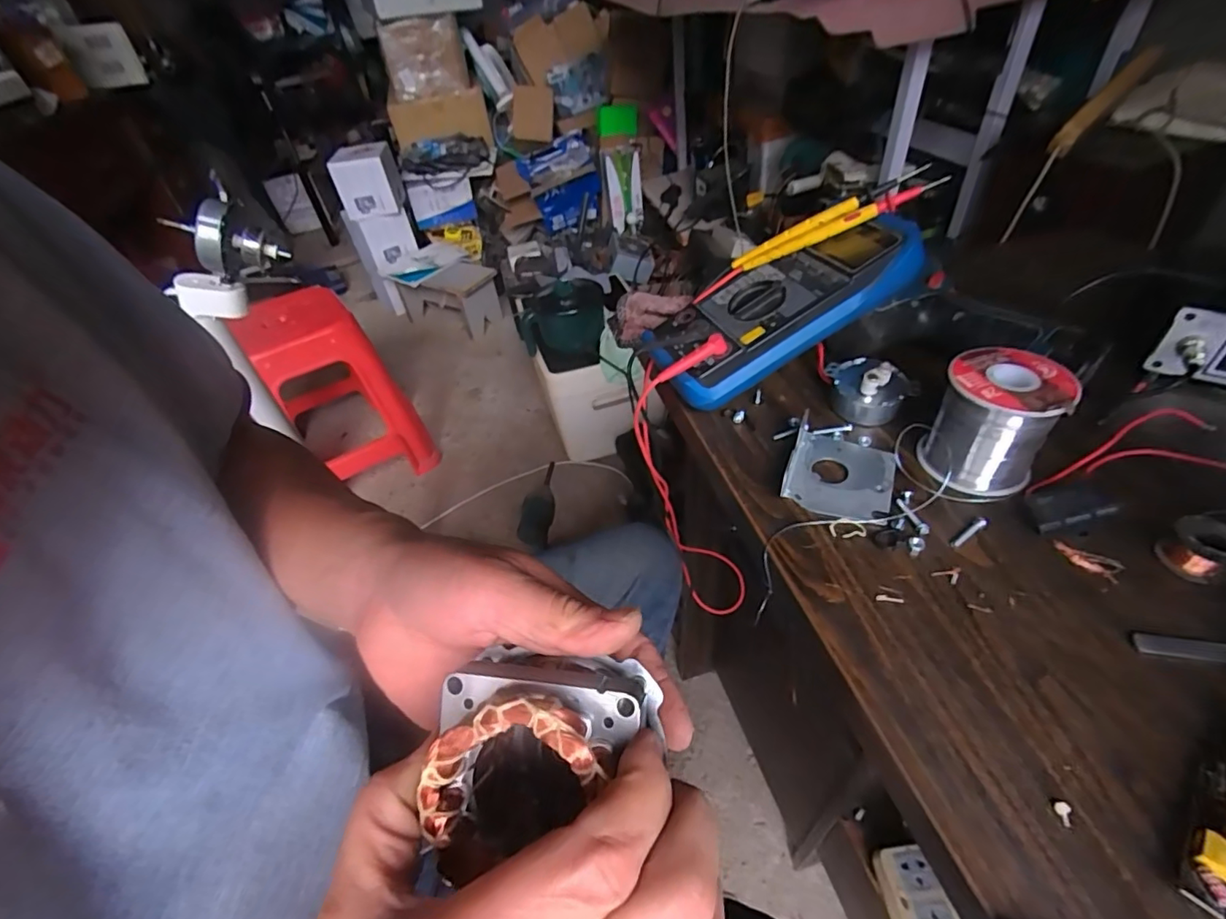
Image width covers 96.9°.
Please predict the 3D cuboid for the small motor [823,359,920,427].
[{"bbox_3d":[0.182,-0.053,0.384,0.051,0.039,0.044,-8,44,0],"label":"small motor"}]

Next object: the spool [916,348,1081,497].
[{"bbox_3d":[0.226,-0.022,0.326,0.059,0.069,0.059,-4,44,4],"label":"spool"}]

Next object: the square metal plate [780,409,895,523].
[{"bbox_3d":[0.145,0.005,0.346,0.062,0.014,0.073,15,48,21],"label":"square metal plate"}]

